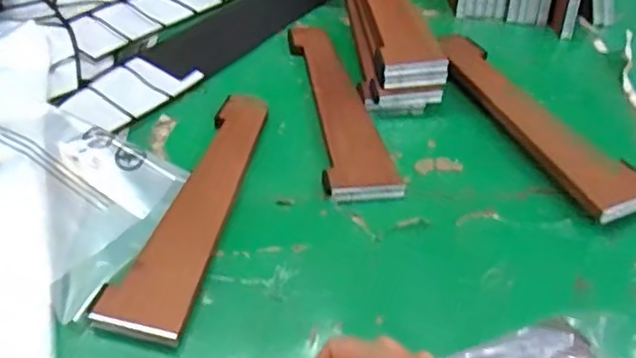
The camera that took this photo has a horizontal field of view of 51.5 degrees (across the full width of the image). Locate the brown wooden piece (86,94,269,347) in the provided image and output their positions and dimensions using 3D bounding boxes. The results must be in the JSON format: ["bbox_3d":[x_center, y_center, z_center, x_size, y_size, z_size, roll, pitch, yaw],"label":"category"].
[{"bbox_3d":[-0.123,0.014,0.672,0.077,0.011,0.338,11,44,5],"label":"brown wooden piece"}]

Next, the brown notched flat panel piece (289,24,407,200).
[{"bbox_3d":[0.022,-0.093,0.802,0.083,0.009,0.328,-6,45,-12],"label":"brown notched flat panel piece"}]

